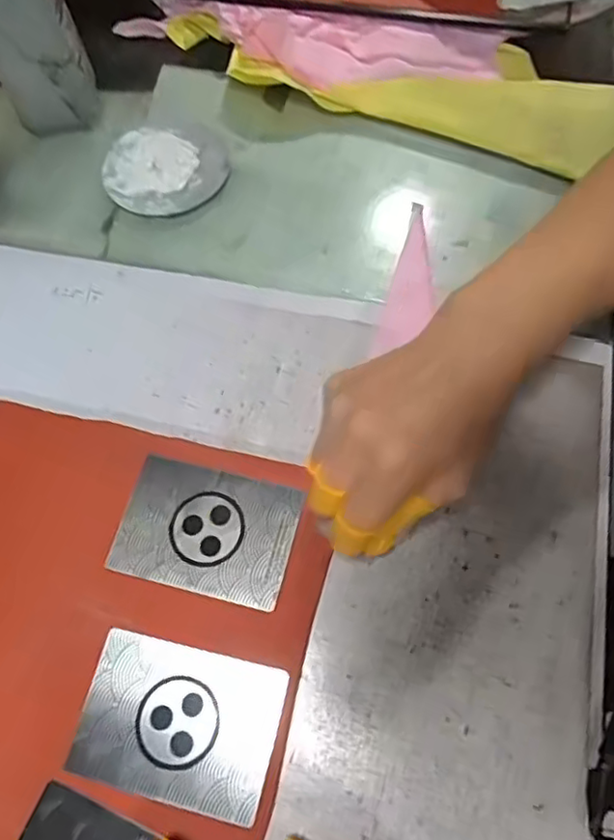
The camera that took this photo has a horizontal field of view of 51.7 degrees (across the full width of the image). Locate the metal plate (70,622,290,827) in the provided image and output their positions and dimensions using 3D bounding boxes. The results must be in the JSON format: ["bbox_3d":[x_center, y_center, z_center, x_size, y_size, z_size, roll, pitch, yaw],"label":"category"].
[{"bbox_3d":[-0.057,0.135,0.284,0.086,0.004,0.062,14,67,4],"label":"metal plate"}]

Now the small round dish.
[{"bbox_3d":[-0.098,-0.175,0.436,0.082,0.004,0.080,-1,66,2],"label":"small round dish"}]

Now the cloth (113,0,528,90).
[{"bbox_3d":[-0.002,-0.266,0.452,0.271,0.026,0.070,12,67,8],"label":"cloth"}]

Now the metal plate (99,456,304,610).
[{"bbox_3d":[-0.050,0.055,0.320,0.086,0.004,0.062,13,67,9],"label":"metal plate"}]

